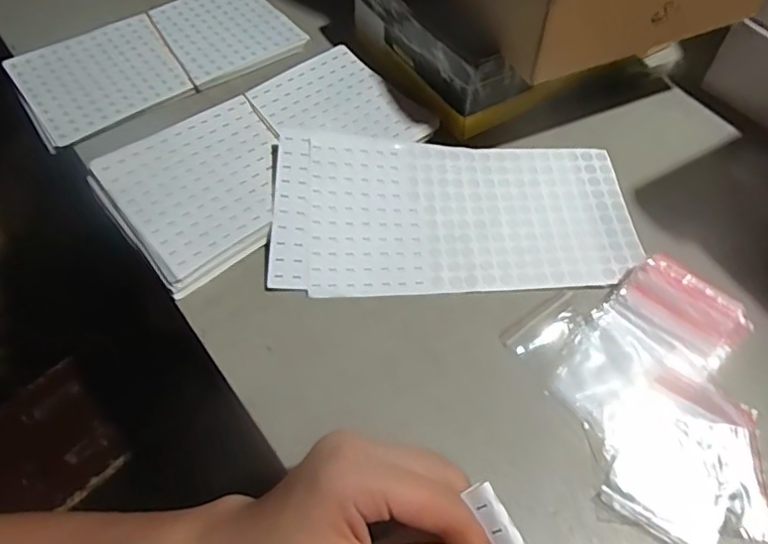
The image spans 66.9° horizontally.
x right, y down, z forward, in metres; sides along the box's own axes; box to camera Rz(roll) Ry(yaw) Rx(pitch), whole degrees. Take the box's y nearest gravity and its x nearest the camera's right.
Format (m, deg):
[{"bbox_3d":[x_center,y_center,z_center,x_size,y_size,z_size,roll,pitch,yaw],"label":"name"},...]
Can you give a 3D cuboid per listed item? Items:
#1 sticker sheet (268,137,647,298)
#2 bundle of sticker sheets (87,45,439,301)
[{"bbox_3d":[0.049,-0.043,0.412,0.249,0.025,0.122,-1,56,-2],"label":"sticker sheet"},{"bbox_3d":[-0.089,-0.089,0.443,0.233,0.021,0.134,-33,63,-21],"label":"bundle of sticker sheets"}]

